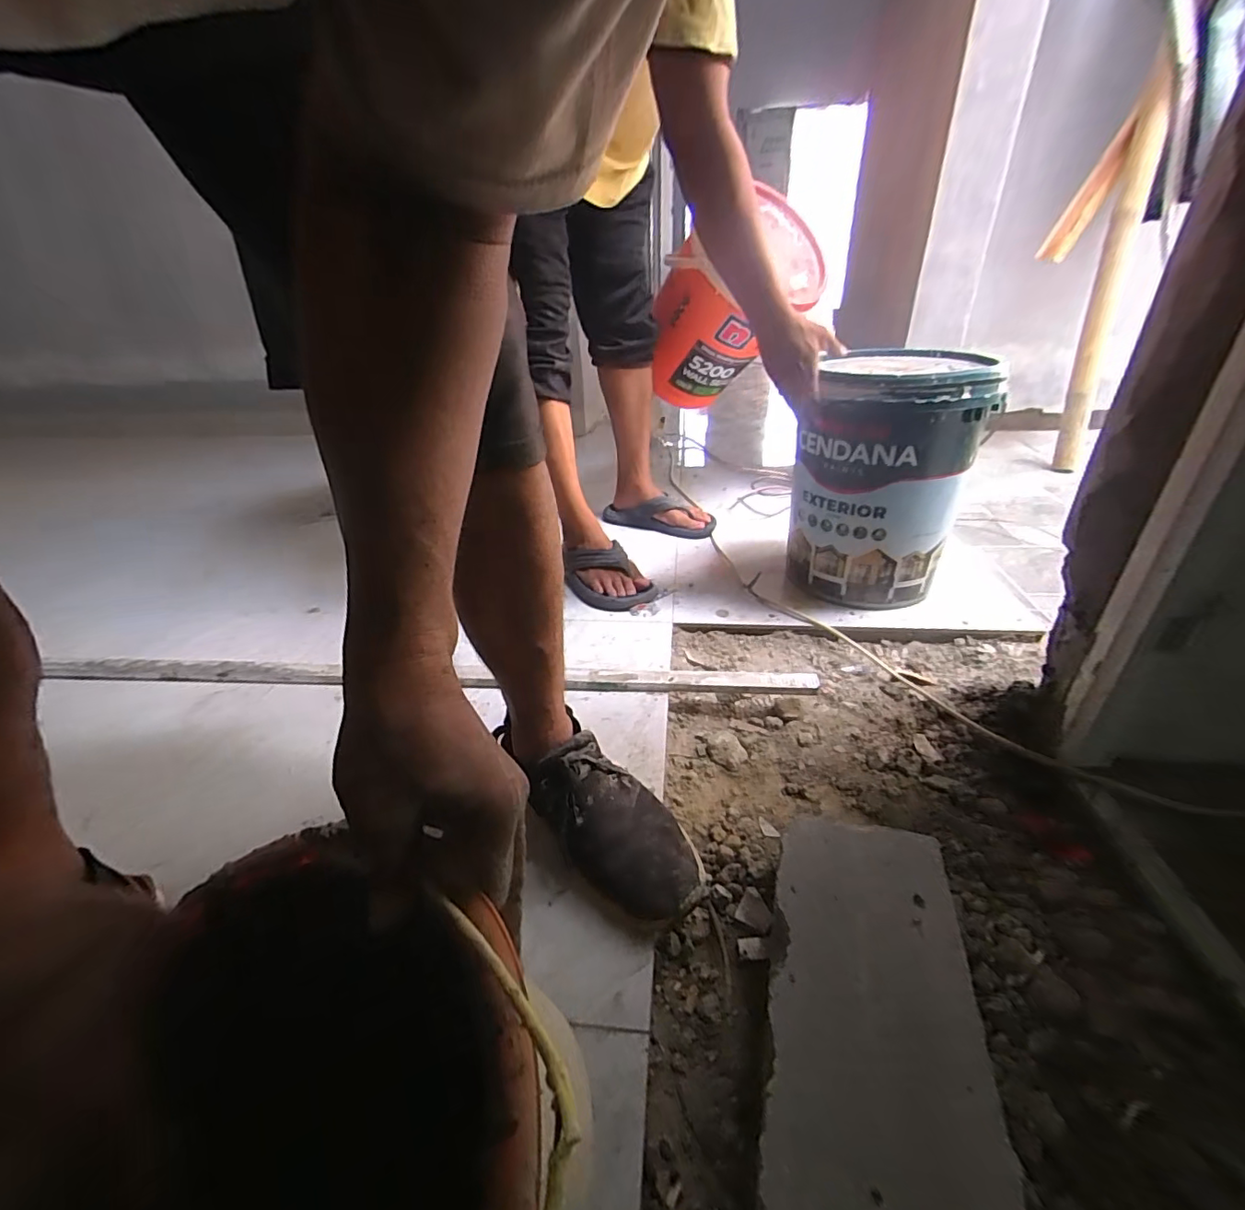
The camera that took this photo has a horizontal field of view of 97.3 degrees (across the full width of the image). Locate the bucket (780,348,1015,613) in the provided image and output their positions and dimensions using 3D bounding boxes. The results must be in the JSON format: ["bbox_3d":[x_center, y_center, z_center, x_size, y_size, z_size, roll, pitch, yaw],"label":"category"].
[{"bbox_3d":[0.443,-0.219,0.954,0.257,0.374,0.248,-2,31,1],"label":"bucket"}]

